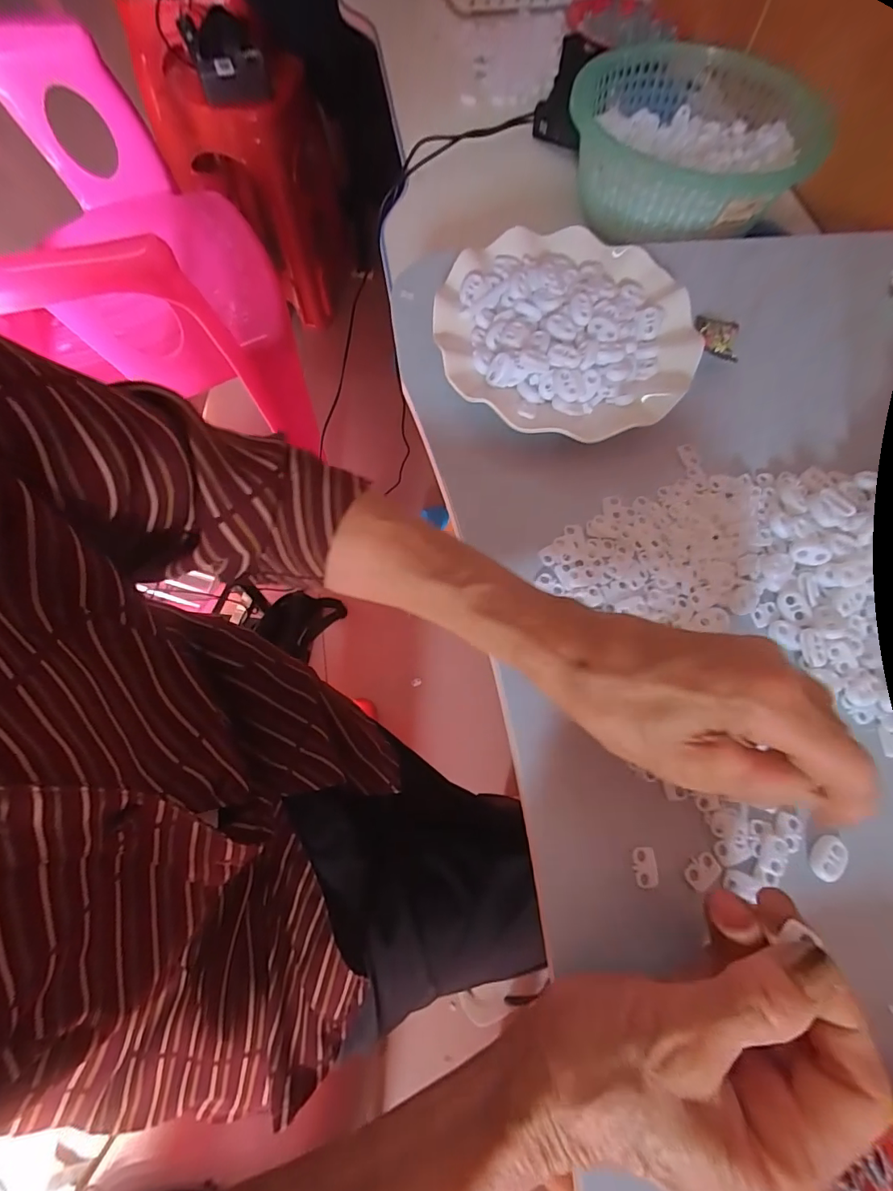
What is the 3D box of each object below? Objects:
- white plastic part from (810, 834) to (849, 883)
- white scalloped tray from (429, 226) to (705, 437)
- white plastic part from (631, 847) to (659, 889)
[{"bbox_3d":[0.193,0.132,0.244,0.014,0.005,0.022,33,70,11],"label":"white plastic part"},{"bbox_3d":[0.083,-0.181,0.335,0.170,0.028,0.170,-6,68,-5],"label":"white scalloped tray"},{"bbox_3d":[0.099,0.135,0.241,0.013,0.004,0.018,-1,68,-2],"label":"white plastic part"}]

